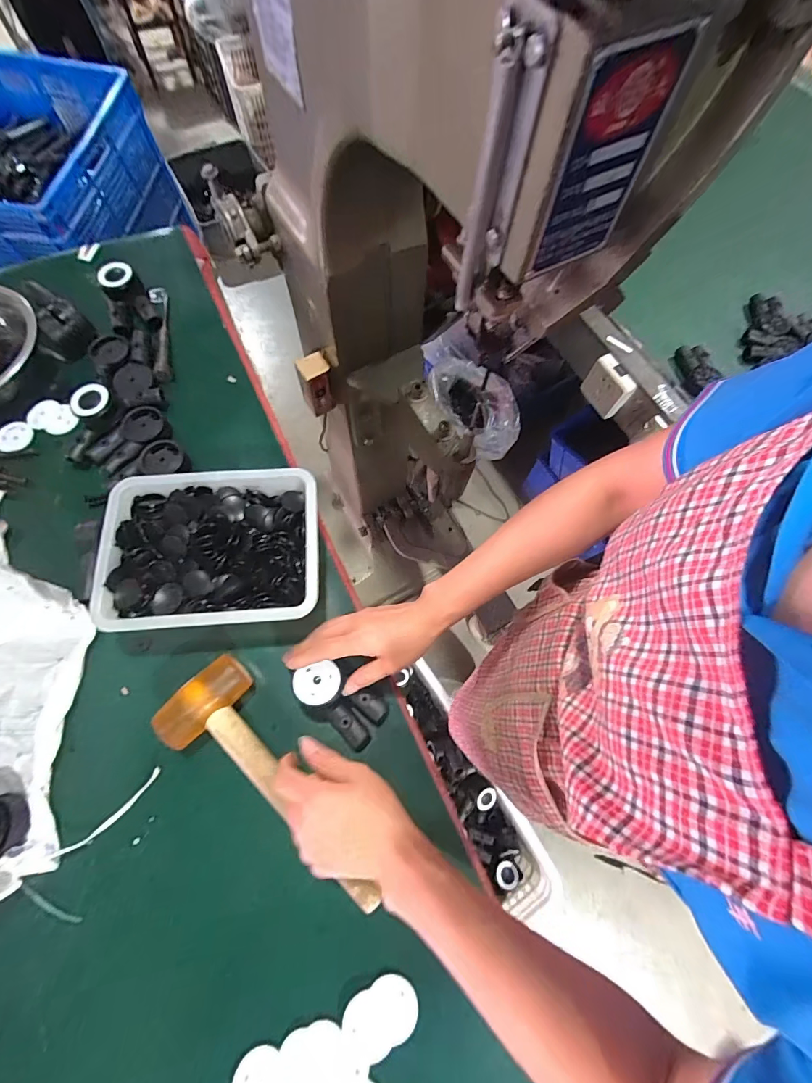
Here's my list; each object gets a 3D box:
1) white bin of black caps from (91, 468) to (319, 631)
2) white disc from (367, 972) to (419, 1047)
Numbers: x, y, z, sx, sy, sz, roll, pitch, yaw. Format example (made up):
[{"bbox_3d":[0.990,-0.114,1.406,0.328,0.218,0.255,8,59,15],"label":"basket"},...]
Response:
[{"bbox_3d":[-0.223,0.012,0.495,0.234,0.063,0.177,-3,72,-2],"label":"white bin of black caps"},{"bbox_3d":[-0.012,0.427,0.382,0.045,0.005,0.045,0,72,-1],"label":"white disc"}]

